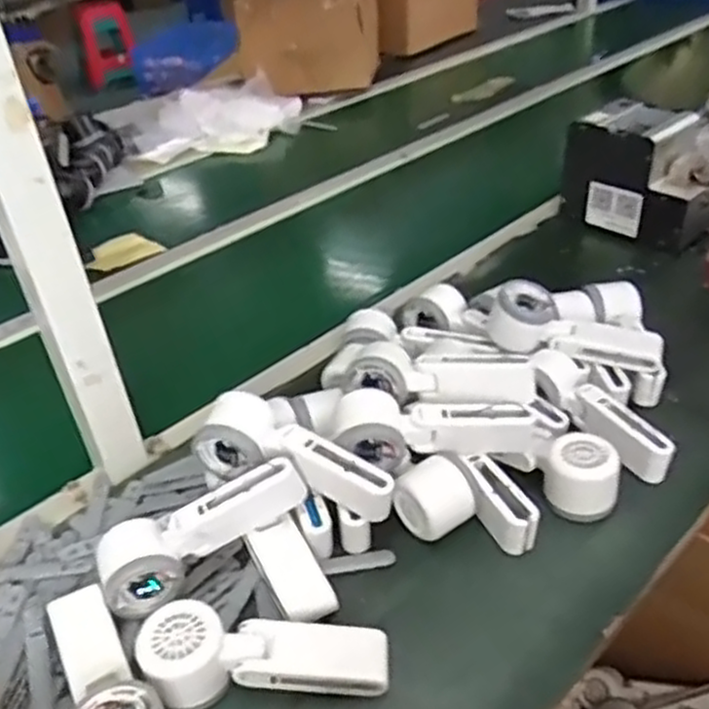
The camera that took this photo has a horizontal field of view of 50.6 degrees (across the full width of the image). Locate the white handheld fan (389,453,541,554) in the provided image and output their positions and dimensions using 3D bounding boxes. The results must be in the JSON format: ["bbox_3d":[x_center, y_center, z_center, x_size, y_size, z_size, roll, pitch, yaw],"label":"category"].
[{"bbox_3d":[0.089,0.122,0.606,0.092,0.053,0.086,-17,37,-16],"label":"white handheld fan"}]

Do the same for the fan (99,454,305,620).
[{"bbox_3d":[-0.118,0.133,0.582,0.166,0.053,0.057,-30,40,-11],"label":"fan"}]

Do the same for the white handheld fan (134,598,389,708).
[{"bbox_3d":[-0.062,0.199,0.509,0.164,0.040,0.060,-6,35,-1],"label":"white handheld fan"}]

